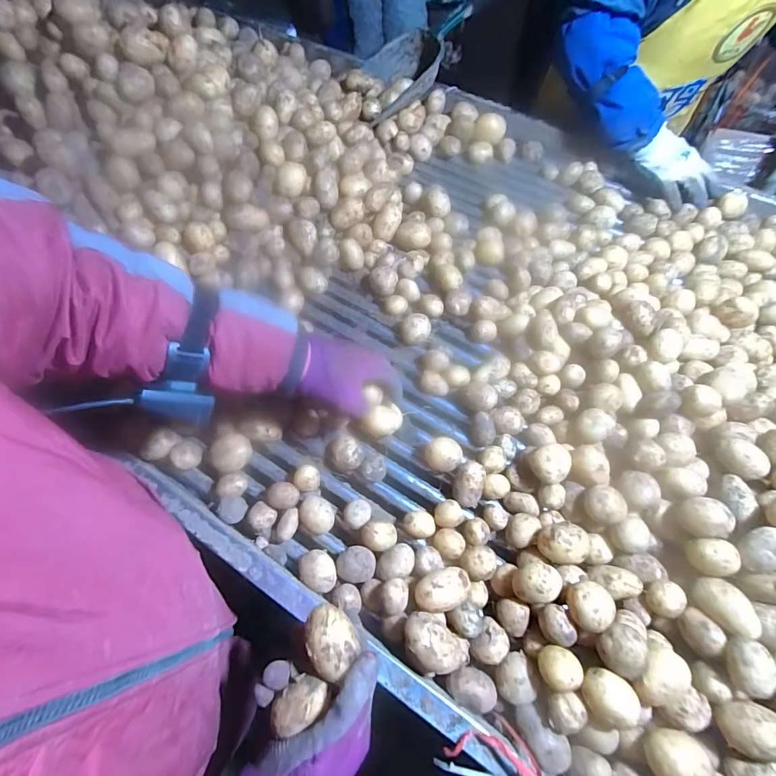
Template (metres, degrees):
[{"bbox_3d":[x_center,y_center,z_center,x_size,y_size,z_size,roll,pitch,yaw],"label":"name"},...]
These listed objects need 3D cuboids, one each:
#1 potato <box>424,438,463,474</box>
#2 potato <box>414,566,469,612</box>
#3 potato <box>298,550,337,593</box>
[{"bbox_3d":[0.074,0.090,0.530,0.047,0.045,0.035,10,62,9],"label":"potato"},{"bbox_3d":[0.059,0.218,0.431,0.060,0.032,0.038,-19,61,-7],"label":"potato"},{"bbox_3d":[-0.078,0.214,0.466,0.037,0.037,0.046,-41,66,-18],"label":"potato"}]

